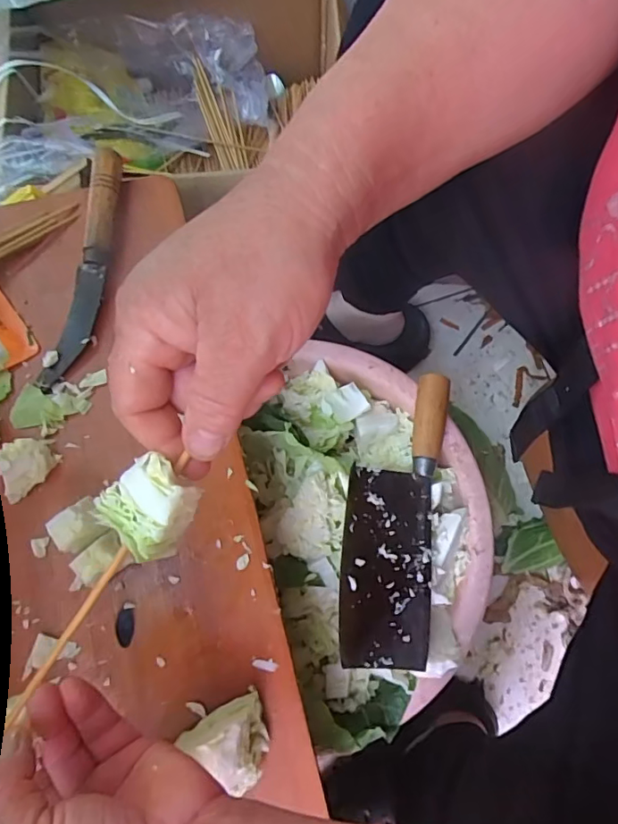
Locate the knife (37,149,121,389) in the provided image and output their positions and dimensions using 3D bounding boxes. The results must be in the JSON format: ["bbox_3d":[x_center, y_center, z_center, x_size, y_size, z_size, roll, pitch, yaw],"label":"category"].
[{"bbox_3d":[-0.183,-0.121,0.421,0.029,0.028,0.207,11,76,4],"label":"knife"}]

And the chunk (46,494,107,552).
[{"bbox_3d":[-0.167,0.083,0.373,0.033,0.029,0.029,-34,78,-7],"label":"chunk"}]

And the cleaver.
[{"bbox_3d":[0.077,0.091,0.470,0.081,0.020,0.262,8,76,3],"label":"cleaver"}]

